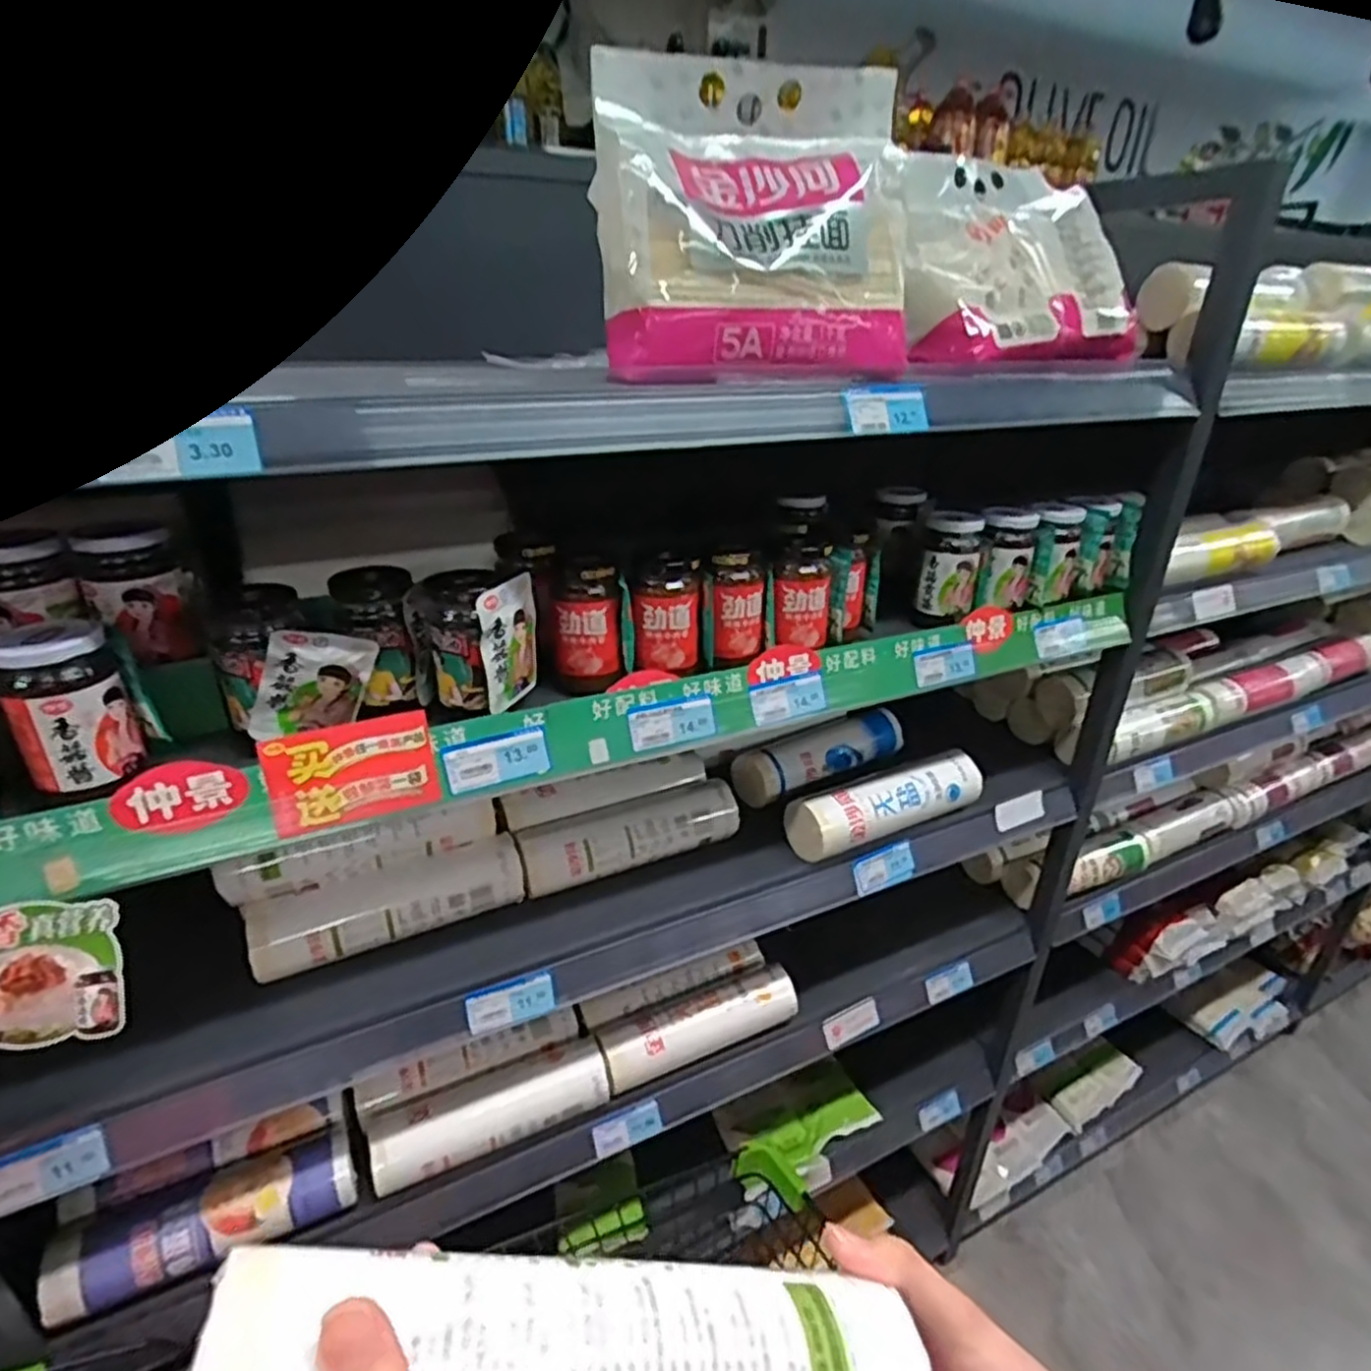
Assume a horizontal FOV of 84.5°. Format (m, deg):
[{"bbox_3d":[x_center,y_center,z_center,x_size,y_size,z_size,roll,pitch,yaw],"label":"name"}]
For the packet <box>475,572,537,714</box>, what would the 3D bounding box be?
[{"bbox_3d":[-0.135,-0.031,0.584,0.012,0.092,0.063,13,31,18],"label":"packet"}]

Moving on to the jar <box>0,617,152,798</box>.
[{"bbox_3d":[-0.392,0.014,0.479,0.060,0.099,0.055,2,29,-1],"label":"jar"}]

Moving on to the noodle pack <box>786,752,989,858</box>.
[{"bbox_3d":[0.234,0.134,0.870,0.243,0.063,0.077,-9,31,-20],"label":"noodle pack"}]

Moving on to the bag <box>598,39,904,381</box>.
[{"bbox_3d":[0.054,-0.336,0.550,0.233,0.189,0.089,-6,30,-14],"label":"bag"}]

